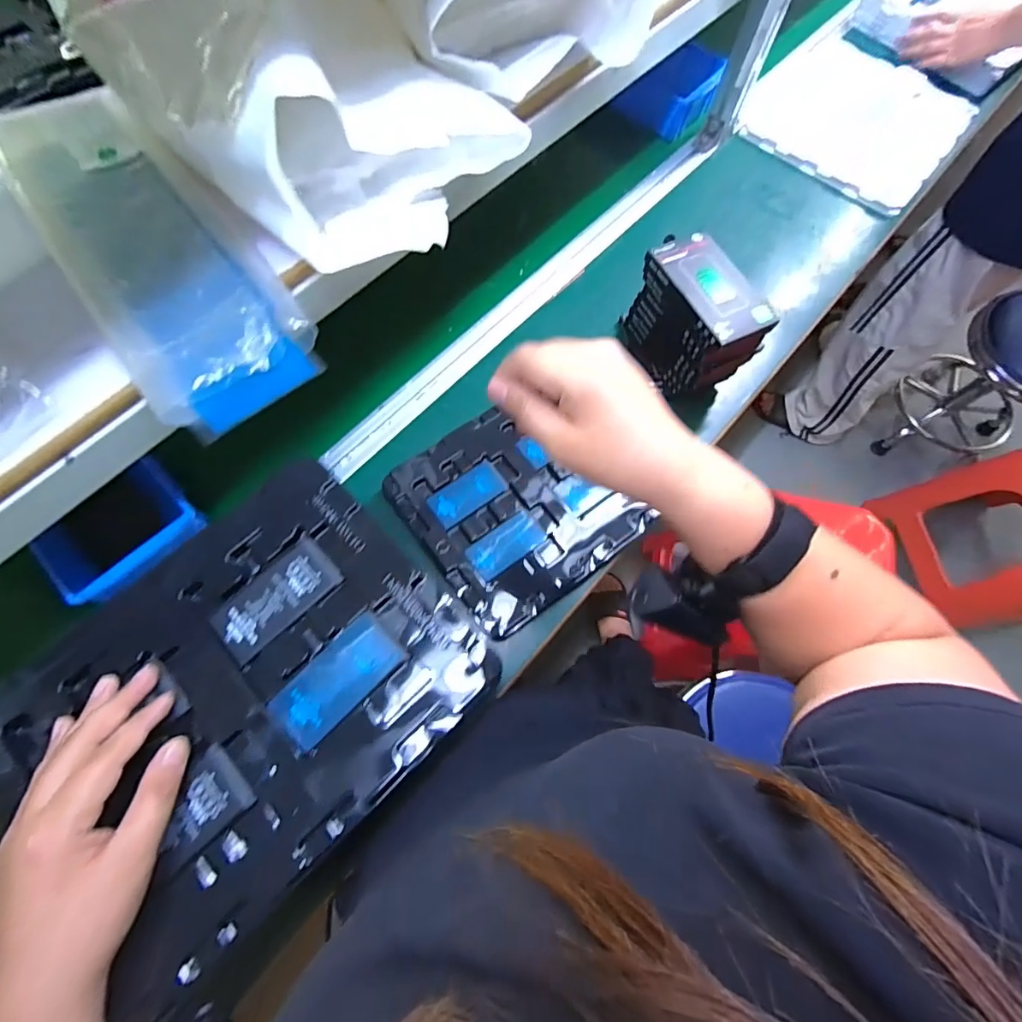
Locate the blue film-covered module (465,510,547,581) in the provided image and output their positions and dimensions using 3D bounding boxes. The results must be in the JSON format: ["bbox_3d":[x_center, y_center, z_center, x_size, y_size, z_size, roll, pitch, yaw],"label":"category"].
[{"bbox_3d":[-0.006,0.036,0.526,0.082,0.006,0.041,-36,75,-13],"label":"blue film-covered module"}]

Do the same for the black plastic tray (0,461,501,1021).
[{"bbox_3d":[-0.170,0.118,0.319,0.218,0.025,0.269,42,75,13],"label":"black plastic tray"}]

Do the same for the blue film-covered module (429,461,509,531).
[{"bbox_3d":[-0.048,-0.019,0.544,0.085,0.004,0.042,-36,75,-13],"label":"blue film-covered module"}]

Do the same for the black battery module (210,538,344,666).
[{"bbox_3d":[-0.162,0.061,0.340,0.041,0.006,0.085,43,75,13],"label":"black battery module"}]

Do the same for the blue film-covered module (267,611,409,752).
[{"bbox_3d":[-0.115,0.113,0.327,0.041,0.010,0.084,43,75,13],"label":"blue film-covered module"}]

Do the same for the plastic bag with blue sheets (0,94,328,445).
[{"bbox_3d":[-0.287,-0.206,0.383,0.115,0.033,0.338,-39,75,-14],"label":"plastic bag with blue sheets"}]

